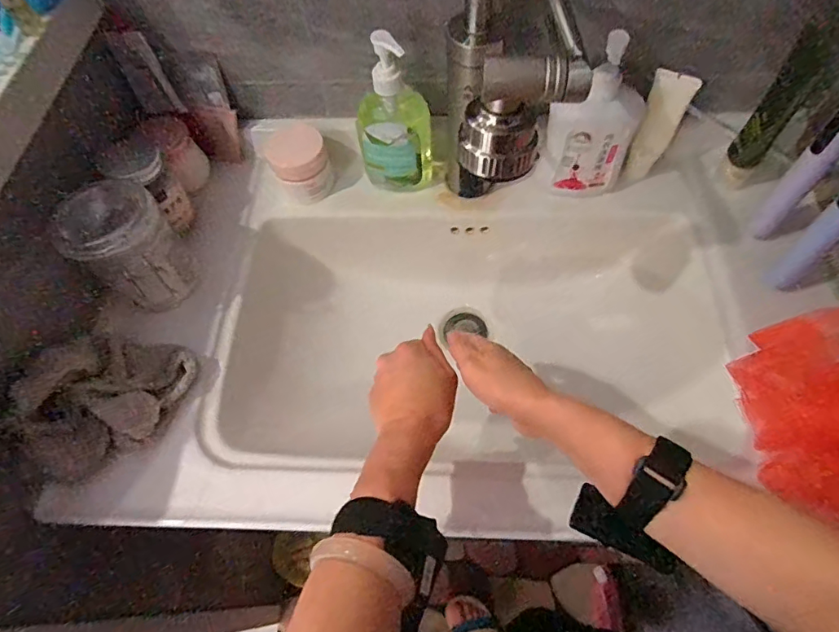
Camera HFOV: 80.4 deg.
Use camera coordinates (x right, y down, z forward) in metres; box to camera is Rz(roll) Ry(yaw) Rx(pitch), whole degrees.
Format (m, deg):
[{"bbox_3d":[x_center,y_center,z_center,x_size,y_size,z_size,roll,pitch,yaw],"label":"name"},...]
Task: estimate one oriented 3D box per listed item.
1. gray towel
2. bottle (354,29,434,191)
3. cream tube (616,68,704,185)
[{"bbox_3d":[-0.291,0.080,0.463,0.091,0.088,0.151,16,63,11],"label":"gray towel"},{"bbox_3d":[-0.027,-0.219,0.555,0.089,0.185,0.047,-2,61,2],"label":"bottle"},{"bbox_3d":[0.269,-0.211,0.570,0.046,0.137,0.027,-1,61,2],"label":"cream tube"}]

